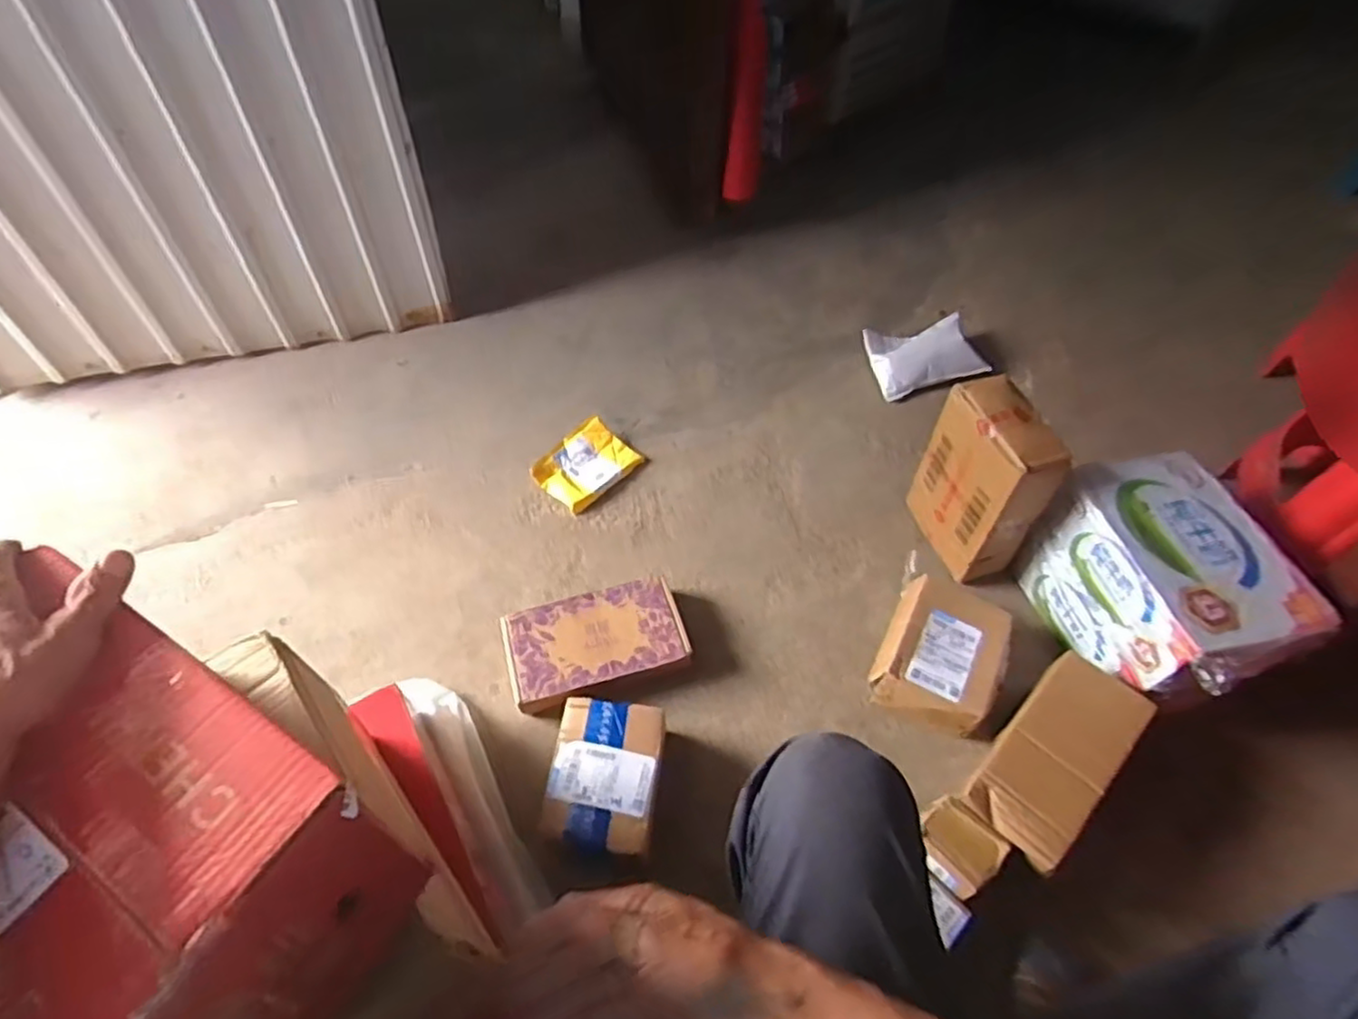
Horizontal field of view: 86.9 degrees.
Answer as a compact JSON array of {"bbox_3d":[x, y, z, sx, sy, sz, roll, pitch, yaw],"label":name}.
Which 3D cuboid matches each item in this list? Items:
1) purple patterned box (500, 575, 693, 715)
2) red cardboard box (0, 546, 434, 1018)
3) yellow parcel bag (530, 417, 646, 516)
[{"bbox_3d":[-0.128,0.204,1.097,0.260,0.066,0.152,-15,54,-14],"label":"purple patterned box"},{"bbox_3d":[-0.324,0.183,0.410,0.293,0.128,0.181,28,60,16],"label":"red cardboard box"},{"bbox_3d":[-0.170,-0.083,1.322,0.138,0.032,0.179,37,59,24],"label":"yellow parcel bag"}]

